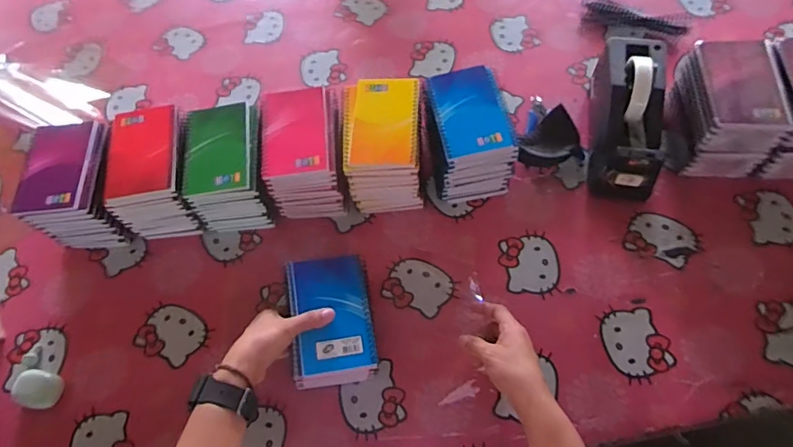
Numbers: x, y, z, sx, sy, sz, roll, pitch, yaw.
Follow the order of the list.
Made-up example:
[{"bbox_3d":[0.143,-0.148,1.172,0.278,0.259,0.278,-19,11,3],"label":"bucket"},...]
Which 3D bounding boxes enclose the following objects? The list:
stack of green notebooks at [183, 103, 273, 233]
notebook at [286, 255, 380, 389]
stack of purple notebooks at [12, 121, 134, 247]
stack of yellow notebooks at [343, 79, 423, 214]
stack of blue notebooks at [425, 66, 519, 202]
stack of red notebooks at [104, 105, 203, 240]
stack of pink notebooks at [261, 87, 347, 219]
[{"bbox_3d":[-0.221,-0.072,0.655,0.096,0.108,0.135,-7,65,0],"label":"stack of green notebooks"},{"bbox_3d":[-0.074,0.108,0.563,0.092,0.036,0.141,-9,65,-1],"label":"notebook"},{"bbox_3d":[-0.420,-0.050,0.659,0.106,0.108,0.140,-8,65,0],"label":"stack of purple notebooks"},{"bbox_3d":[-0.017,-0.101,0.653,0.100,0.109,0.144,-3,65,2],"label":"stack of yellow notebooks"},{"bbox_3d":[0.092,-0.118,0.658,0.097,0.108,0.140,-11,65,-2],"label":"stack of blue notebooks"},{"bbox_3d":[-0.316,-0.066,0.655,0.093,0.106,0.140,-7,65,0],"label":"stack of red notebooks"},{"bbox_3d":[-0.121,-0.092,0.663,0.098,0.107,0.142,-4,65,2],"label":"stack of pink notebooks"}]

